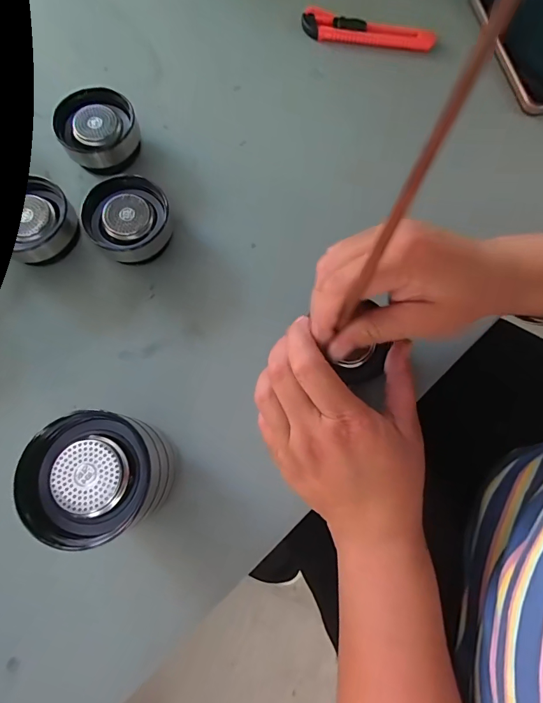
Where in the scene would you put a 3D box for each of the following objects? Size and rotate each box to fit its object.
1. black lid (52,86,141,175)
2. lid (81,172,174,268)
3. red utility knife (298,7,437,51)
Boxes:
[{"bbox_3d":[-0.154,-0.197,0.342,0.066,0.031,0.064,-26,76,-7],"label":"black lid"},{"bbox_3d":[-0.117,-0.109,0.318,0.063,0.037,0.059,0,74,0],"label":"lid"},{"bbox_3d":[0.099,-0.331,0.396,0.135,0.016,0.024,13,75,3],"label":"red utility knife"}]

